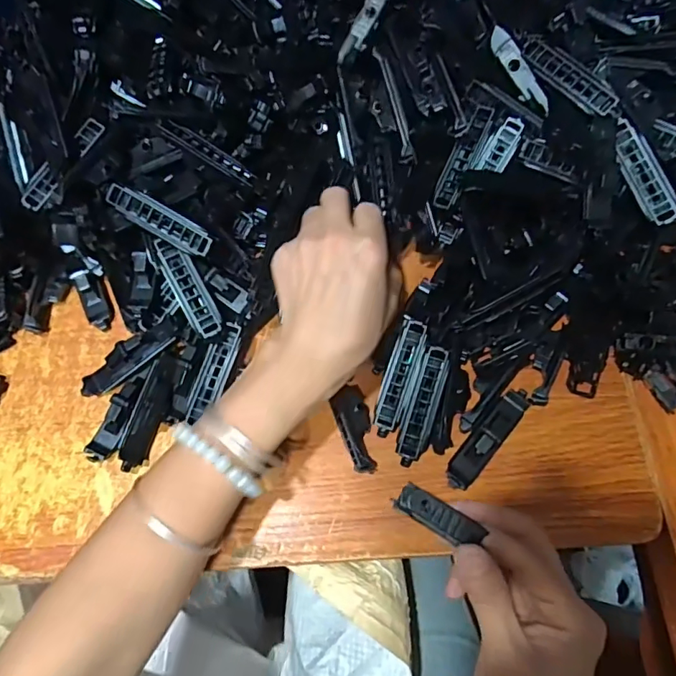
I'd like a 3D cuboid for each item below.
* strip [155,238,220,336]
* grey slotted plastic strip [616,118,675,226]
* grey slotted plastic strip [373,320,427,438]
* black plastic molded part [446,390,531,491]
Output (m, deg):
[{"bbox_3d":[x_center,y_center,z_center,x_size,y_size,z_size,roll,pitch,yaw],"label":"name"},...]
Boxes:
[{"bbox_3d":[-0.102,-0.033,0.335,0.018,0.005,0.072,-28,85,-26],"label":"strip"},{"bbox_3d":[0.204,-0.110,0.334,0.020,0.004,0.073,-27,83,31],"label":"grey slotted plastic strip"},{"bbox_3d":[0.042,0.027,0.339,0.020,0.006,0.078,18,86,6],"label":"grey slotted plastic strip"},{"bbox_3d":[0.100,0.064,0.328,0.019,0.018,0.079,40,75,13],"label":"black plastic molded part"}]

